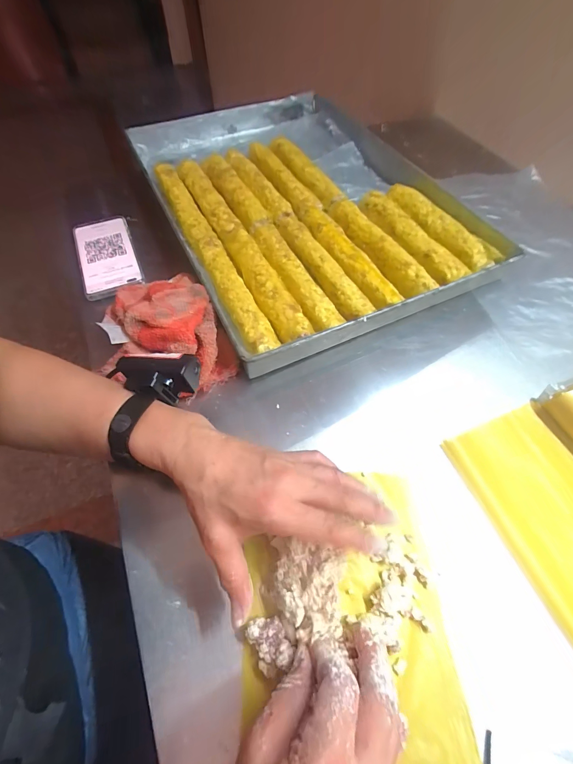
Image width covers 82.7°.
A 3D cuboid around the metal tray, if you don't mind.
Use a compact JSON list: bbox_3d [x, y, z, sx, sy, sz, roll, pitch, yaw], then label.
[{"bbox_3d":[0.017,-0.298,0.530,0.402,0.056,0.570,-22,62,-13],"label":"metal tray"}]

